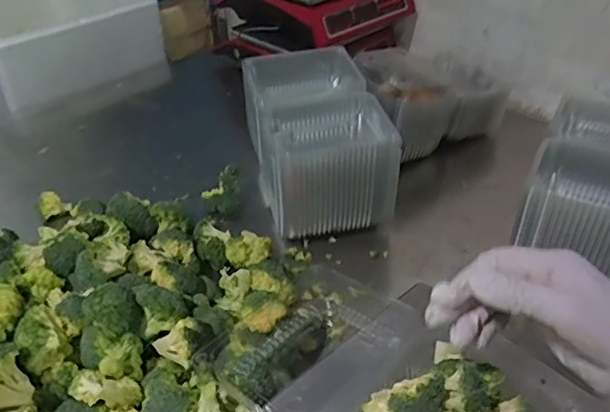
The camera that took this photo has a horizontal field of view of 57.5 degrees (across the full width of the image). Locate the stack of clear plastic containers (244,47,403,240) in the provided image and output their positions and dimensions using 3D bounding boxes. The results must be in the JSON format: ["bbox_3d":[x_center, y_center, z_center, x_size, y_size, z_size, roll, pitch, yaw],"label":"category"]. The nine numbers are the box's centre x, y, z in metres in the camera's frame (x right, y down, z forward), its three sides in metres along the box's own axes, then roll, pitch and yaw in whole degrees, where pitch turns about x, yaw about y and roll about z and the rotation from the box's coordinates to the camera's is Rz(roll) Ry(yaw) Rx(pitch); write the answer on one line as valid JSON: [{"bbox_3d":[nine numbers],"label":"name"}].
[{"bbox_3d":[0.015,-0.104,0.875,0.174,0.170,0.287,-8,38,-11],"label":"stack of clear plastic containers"}]

